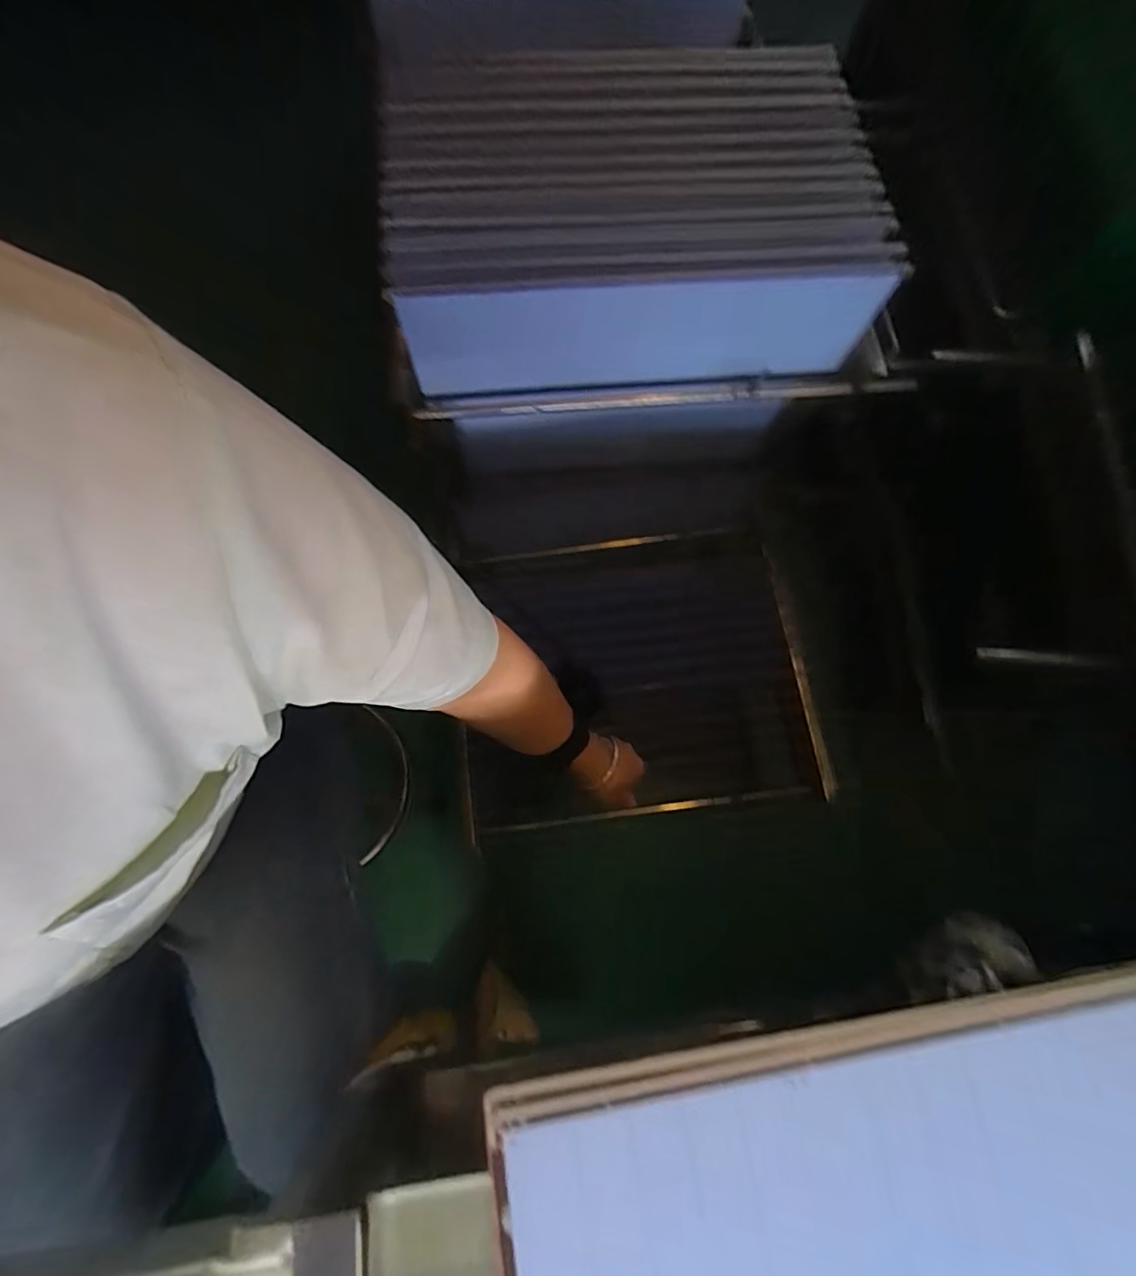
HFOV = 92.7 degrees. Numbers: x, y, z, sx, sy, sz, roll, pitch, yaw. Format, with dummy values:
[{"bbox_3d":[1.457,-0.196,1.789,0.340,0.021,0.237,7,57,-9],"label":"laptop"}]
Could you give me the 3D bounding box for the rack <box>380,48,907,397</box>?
[{"bbox_3d":[0.070,-0.485,0.638,0.524,0.140,0.328,-4,75,-3],"label":"rack"}]

